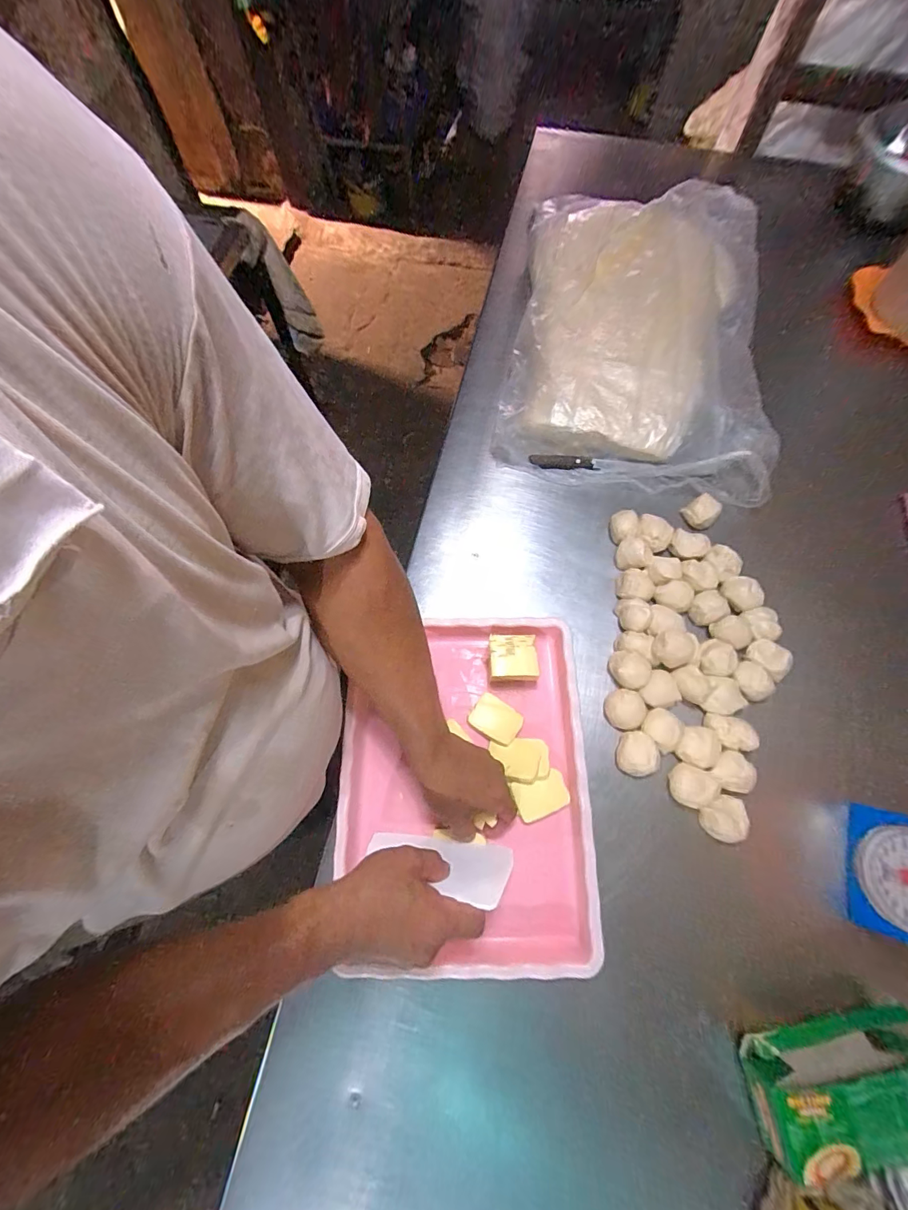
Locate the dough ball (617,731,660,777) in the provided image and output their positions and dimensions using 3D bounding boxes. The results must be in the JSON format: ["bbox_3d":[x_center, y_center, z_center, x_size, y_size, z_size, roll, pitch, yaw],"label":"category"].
[{"bbox_3d":[0.215,0.175,0.498,0.044,0.036,0.047,0,70,1],"label":"dough ball"}]

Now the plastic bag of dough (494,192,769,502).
[{"bbox_3d":[0.302,-0.462,0.697,0.397,0.094,0.601,10,71,4],"label":"plastic bag of dough"}]

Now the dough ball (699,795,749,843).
[{"bbox_3d":[0.298,0.240,0.479,0.044,0.040,0.046,0,70,1],"label":"dough ball"}]

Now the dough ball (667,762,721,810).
[{"bbox_3d":[0.272,0.209,0.489,0.044,0.041,0.043,0,70,1],"label":"dough ball"}]

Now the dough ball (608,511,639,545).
[{"bbox_3d":[0.237,-0.109,0.596,0.032,0.030,0.046,7,71,3],"label":"dough ball"}]

